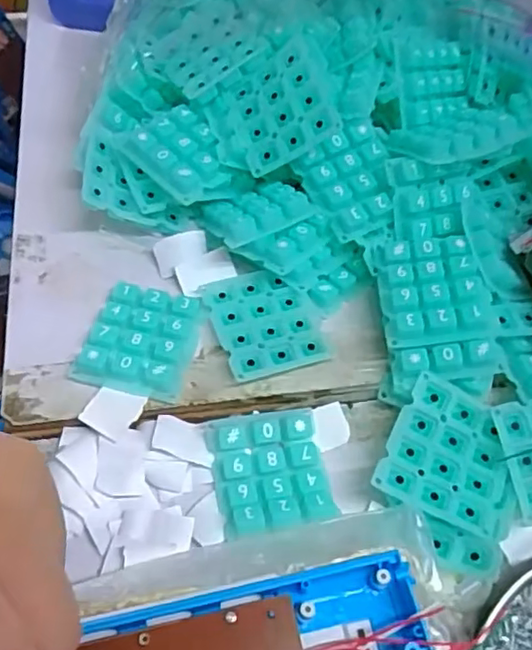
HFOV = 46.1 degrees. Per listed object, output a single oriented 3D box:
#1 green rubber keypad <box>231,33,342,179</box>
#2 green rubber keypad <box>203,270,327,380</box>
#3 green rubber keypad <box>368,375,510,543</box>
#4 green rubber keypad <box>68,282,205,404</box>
[{"bbox_3d":[0.008,-0.113,0.321,0.049,0.012,0.063,-20,75,20],"label":"green rubber keypad"},{"bbox_3d":[0.000,-0.002,0.304,0.050,0.009,0.057,-17,59,-13],"label":"green rubber keypad"},{"bbox_3d":[0.079,0.055,0.269,0.049,0.010,0.059,25,59,13],"label":"green rubber keypad"},{"bbox_3d":[-0.057,0.006,0.290,0.047,0.013,0.054,11,57,5],"label":"green rubber keypad"}]

